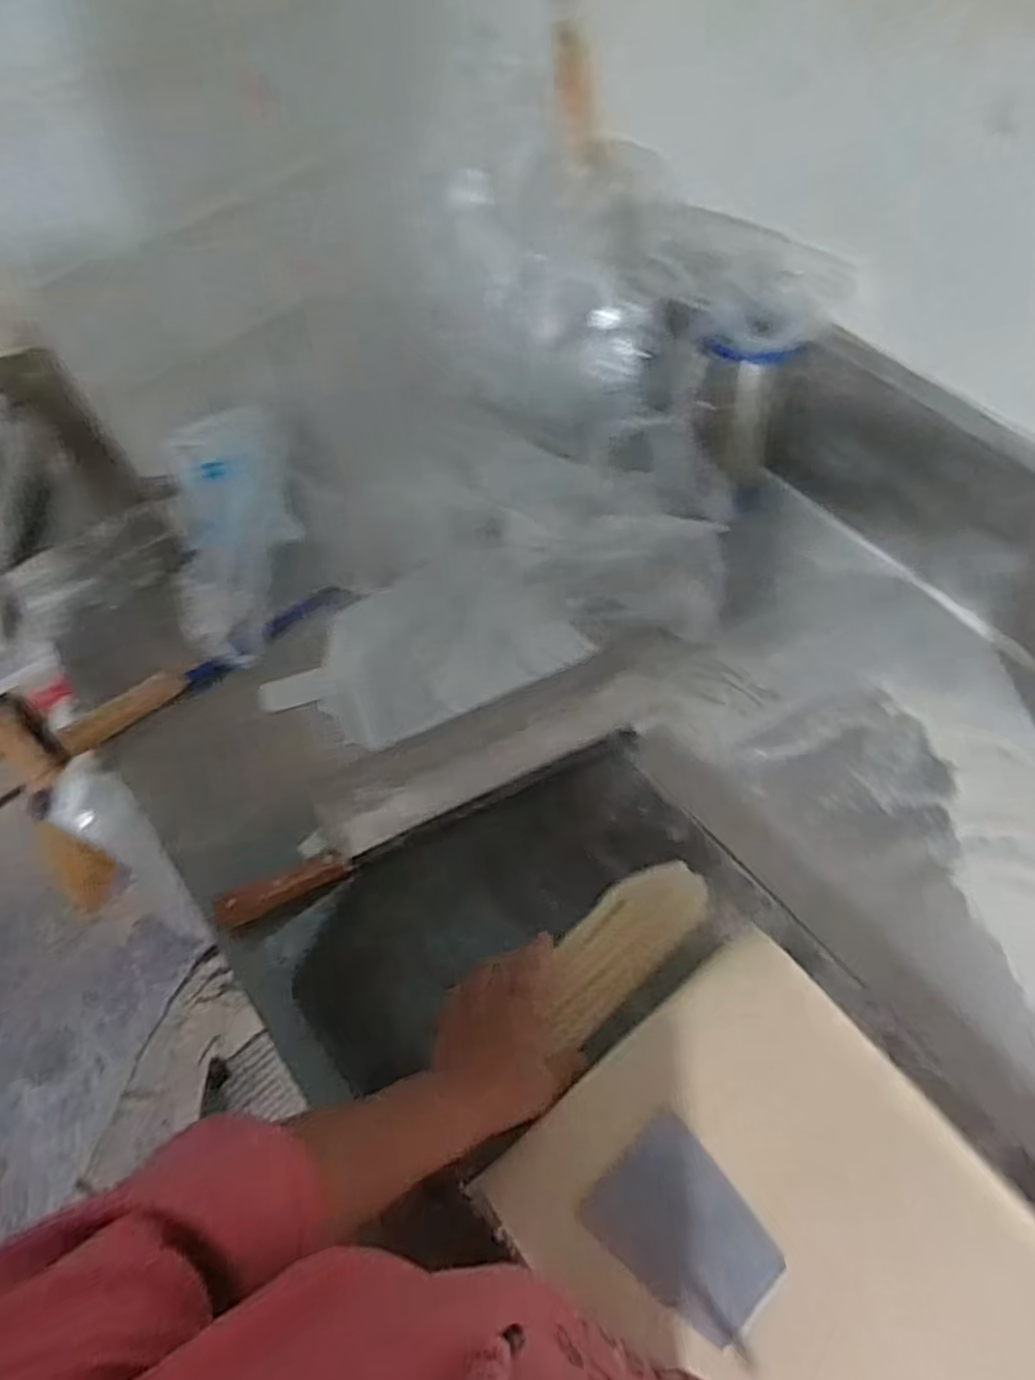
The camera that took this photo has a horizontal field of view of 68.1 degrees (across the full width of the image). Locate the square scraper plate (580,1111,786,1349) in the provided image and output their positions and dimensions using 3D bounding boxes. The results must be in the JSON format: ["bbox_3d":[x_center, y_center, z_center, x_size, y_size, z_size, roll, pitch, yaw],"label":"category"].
[{"bbox_3d":[0.102,0.326,0.464,0.079,0.004,0.102,-39,67,-20],"label":"square scraper plate"}]

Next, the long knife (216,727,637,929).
[{"bbox_3d":[-0.072,0.121,0.689,0.397,0.020,0.028,-23,62,-10],"label":"long knife"}]

